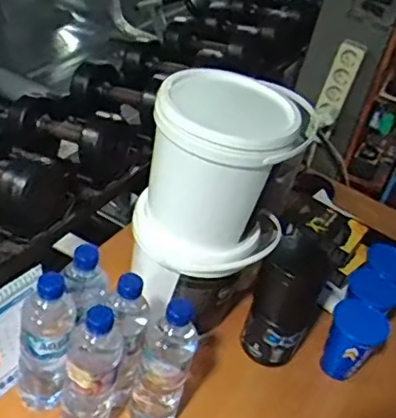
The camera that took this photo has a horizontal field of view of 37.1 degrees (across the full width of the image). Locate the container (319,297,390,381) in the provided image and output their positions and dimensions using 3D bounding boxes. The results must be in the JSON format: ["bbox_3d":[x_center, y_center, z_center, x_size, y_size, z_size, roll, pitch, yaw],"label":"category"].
[{"bbox_3d":[0.255,0.218,0.968,0.085,0.122,0.080,24,38,14],"label":"container"}]

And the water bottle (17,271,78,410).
[{"bbox_3d":[-0.194,0.181,0.761,0.065,0.232,0.054,18,37,5],"label":"water bottle"}]

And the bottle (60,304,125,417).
[{"bbox_3d":[-0.135,0.210,0.742,0.072,0.233,0.065,8,37,-7],"label":"bottle"}]

